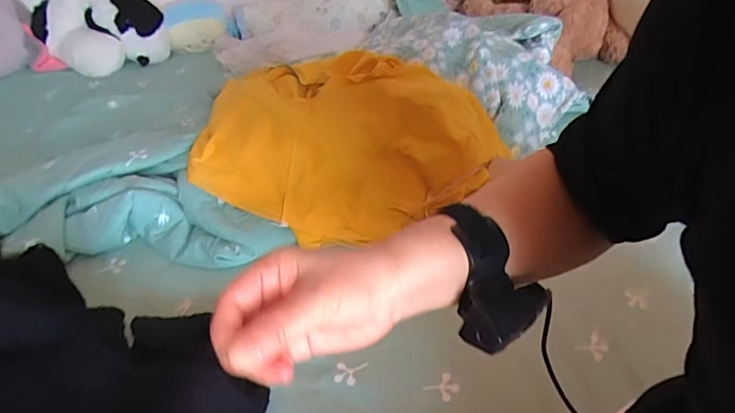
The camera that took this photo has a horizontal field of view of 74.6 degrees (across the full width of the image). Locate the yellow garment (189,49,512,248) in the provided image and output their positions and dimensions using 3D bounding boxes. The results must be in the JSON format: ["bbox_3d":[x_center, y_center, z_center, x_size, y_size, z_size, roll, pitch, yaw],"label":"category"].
[{"bbox_3d":[-0.024,-0.101,0.777,0.475,0.157,0.303,3,40,4],"label":"yellow garment"}]

